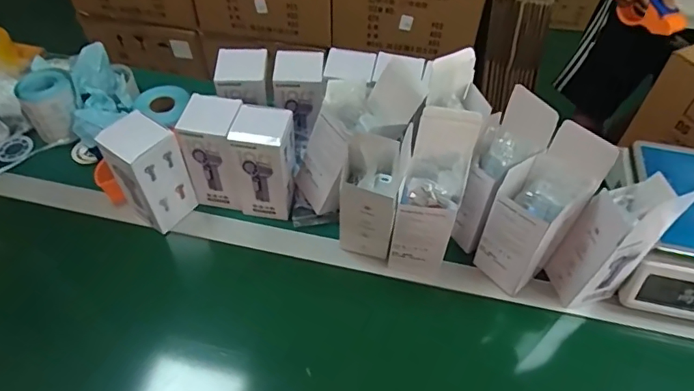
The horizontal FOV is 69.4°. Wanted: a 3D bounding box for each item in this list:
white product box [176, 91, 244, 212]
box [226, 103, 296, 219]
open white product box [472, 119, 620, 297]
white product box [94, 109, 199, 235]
[{"bbox_3d":[-0.191,-0.059,0.737,0.074,0.159,0.082,10,53,6],"label":"white product box"},{"bbox_3d":[-0.118,-0.043,0.729,0.077,0.152,0.085,9,53,5],"label":"box"},{"bbox_3d":[0.238,0.024,0.638,0.091,0.228,0.083,-38,63,-26],"label":"open white product box"},{"bbox_3d":[-0.280,-0.031,0.709,0.078,0.169,0.076,29,57,19],"label":"white product box"}]

